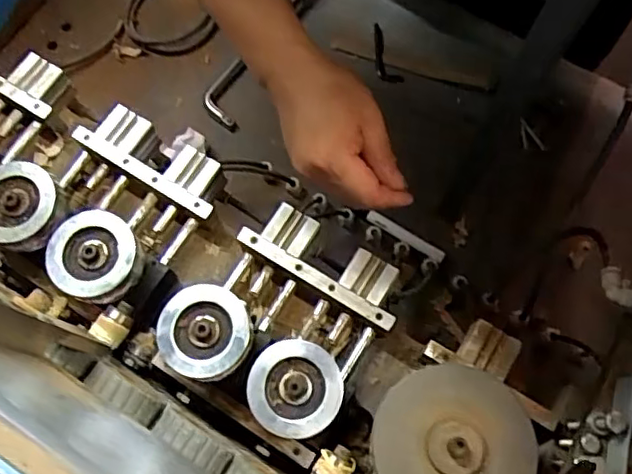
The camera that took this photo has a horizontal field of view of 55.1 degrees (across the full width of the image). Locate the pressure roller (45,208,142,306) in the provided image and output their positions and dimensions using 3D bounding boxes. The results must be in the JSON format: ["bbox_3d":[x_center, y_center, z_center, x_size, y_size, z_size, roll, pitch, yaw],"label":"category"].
[{"bbox_3d":[-0.186,0.015,0.506,0.068,0.023,0.075,-38,75,-10],"label":"pressure roller"}]

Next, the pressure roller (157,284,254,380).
[{"bbox_3d":[-0.088,0.076,0.484,0.069,0.020,0.071,0,72,1],"label":"pressure roller"}]

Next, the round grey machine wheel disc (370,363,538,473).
[{"bbox_3d":[0.102,0.158,0.455,0.115,0.020,0.114,0,72,1],"label":"round grey machine wheel disc"}]

